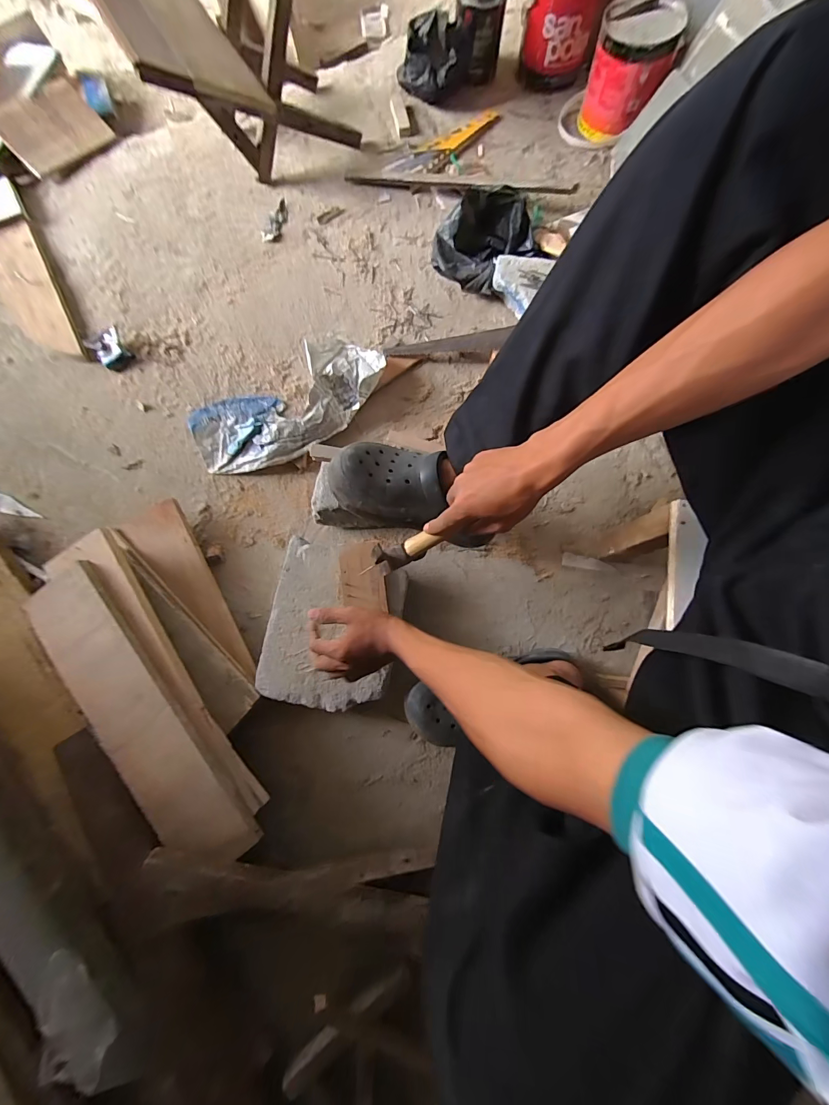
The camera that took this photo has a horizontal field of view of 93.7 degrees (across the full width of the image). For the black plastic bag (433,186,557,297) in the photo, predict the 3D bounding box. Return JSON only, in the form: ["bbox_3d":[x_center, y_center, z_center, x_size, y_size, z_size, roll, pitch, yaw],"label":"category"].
[{"bbox_3d":[0.138,-0.612,0.772,0.171,0.103,0.170,42,81,8],"label":"black plastic bag"}]

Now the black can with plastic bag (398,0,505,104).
[{"bbox_3d":[0.088,-1.133,0.869,0.238,0.142,0.136,-42,82,-8],"label":"black can with plastic bag"}]

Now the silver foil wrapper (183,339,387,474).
[{"bbox_3d":[-0.235,-0.280,0.725,0.368,0.059,0.195,-37,81,-8],"label":"silver foil wrapper"}]

